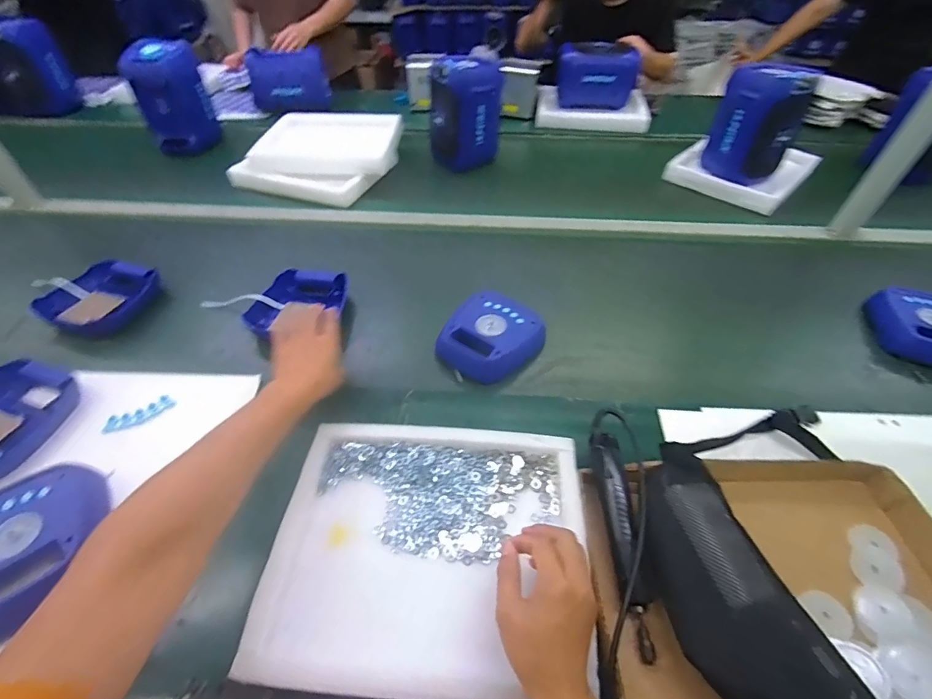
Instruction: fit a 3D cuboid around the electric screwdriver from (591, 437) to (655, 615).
[{"bbox_3d":[0.189,0.190,0.517,0.042,0.033,0.191,1,47,1],"label":"electric screwdriver"}]

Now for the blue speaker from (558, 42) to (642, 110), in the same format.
[{"bbox_3d":[0.422,-0.891,1.404,0.248,0.159,0.129,6,47,6],"label":"blue speaker"}]

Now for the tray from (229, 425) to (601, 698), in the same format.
[{"bbox_3d":[-0.040,0.226,0.509,0.349,0.029,0.286,3,47,4],"label":"tray"}]

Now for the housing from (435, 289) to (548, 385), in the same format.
[{"bbox_3d":[0.045,-0.023,0.762,0.155,0.052,0.177,27,52,23],"label":"housing"}]

